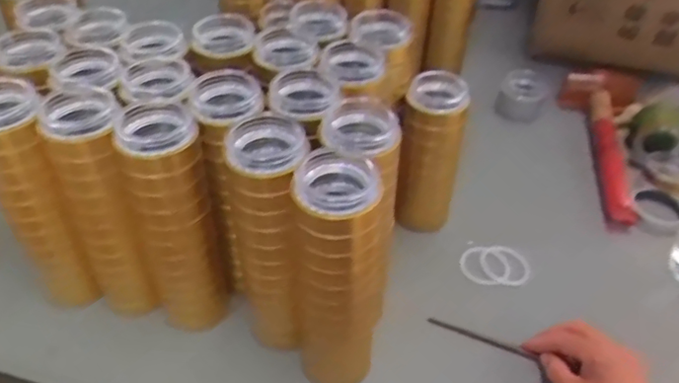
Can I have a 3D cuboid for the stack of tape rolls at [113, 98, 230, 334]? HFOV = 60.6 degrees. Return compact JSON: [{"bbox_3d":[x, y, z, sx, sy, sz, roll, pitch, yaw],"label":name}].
[{"bbox_3d":[-0.152,0.034,0.556,0.070,0.235,0.071,-10,44,-12],"label":"stack of tape rolls"}]

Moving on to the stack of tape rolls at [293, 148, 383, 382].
[{"bbox_3d":[0.003,0.078,0.506,0.075,0.234,0.067,4,43,2],"label":"stack of tape rolls"}]

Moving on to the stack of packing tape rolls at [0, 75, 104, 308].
[{"bbox_3d":[-0.285,0.014,0.558,0.068,0.232,0.077,-26,49,-26],"label":"stack of packing tape rolls"}]

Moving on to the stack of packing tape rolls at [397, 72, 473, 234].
[{"bbox_3d":[0.110,-0.037,0.705,0.071,0.207,0.064,7,43,6],"label":"stack of packing tape rolls"}]

